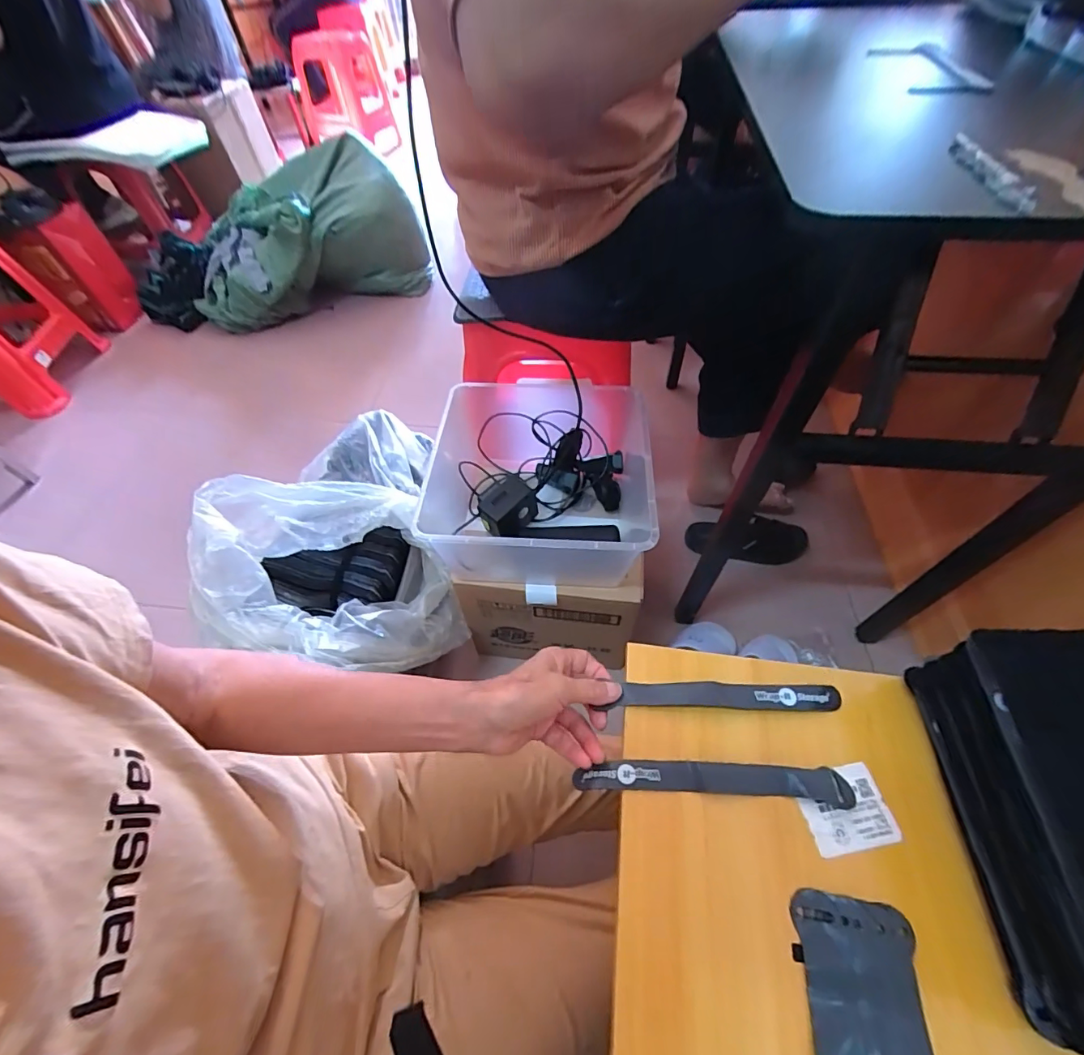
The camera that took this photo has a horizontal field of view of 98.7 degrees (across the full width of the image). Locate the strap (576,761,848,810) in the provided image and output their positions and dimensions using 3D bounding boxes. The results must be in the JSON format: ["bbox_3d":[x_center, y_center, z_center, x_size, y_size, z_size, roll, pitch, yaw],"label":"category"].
[{"bbox_3d":[0.121,0.182,0.337,0.192,0.007,0.022,1,59,4],"label":"strap"}]

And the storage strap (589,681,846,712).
[{"bbox_3d":[0.141,0.133,0.368,0.178,0.007,0.022,-2,59,4],"label":"storage strap"}]

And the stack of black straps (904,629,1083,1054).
[{"bbox_3d":[0.312,0.169,0.272,0.082,0.084,0.198,0,54,3],"label":"stack of black straps"}]

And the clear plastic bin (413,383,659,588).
[{"bbox_3d":[-0.014,-0.060,0.693,0.336,0.146,0.311,0,54,3],"label":"clear plastic bin"}]

